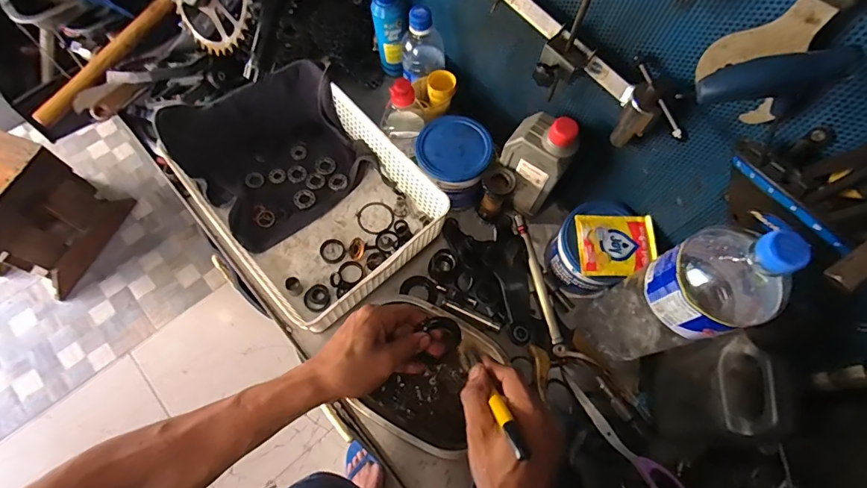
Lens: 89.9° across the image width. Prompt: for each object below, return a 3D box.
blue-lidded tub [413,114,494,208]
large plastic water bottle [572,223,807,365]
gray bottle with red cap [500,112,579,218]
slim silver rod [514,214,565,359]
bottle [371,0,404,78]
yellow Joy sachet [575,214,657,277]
[{"bbox_3d":[0.026,-0.115,0.617,0.102,0.082,0.110,-12,68,-8],"label":"blue-lidded tub"},{"bbox_3d":[0.253,0.062,0.451,0.092,0.307,0.083,-14,69,-9],"label":"large plastic water bottle"},{"bbox_3d":[0.131,-0.108,0.568,0.079,0.160,0.052,29,69,9],"label":"gray bottle with red cap"},{"bbox_3d":[0.144,0.052,0.589,0.018,0.020,0.191,-11,68,-7],"label":"slim silver rod"},{"bbox_3d":[-0.069,-0.322,0.663,0.039,0.148,0.036,-14,69,-9],"label":"bottle"},{"bbox_3d":[0.227,0.000,0.538,0.094,0.014,0.079,-2,67,-4],"label":"yellow Joy sachet"}]

